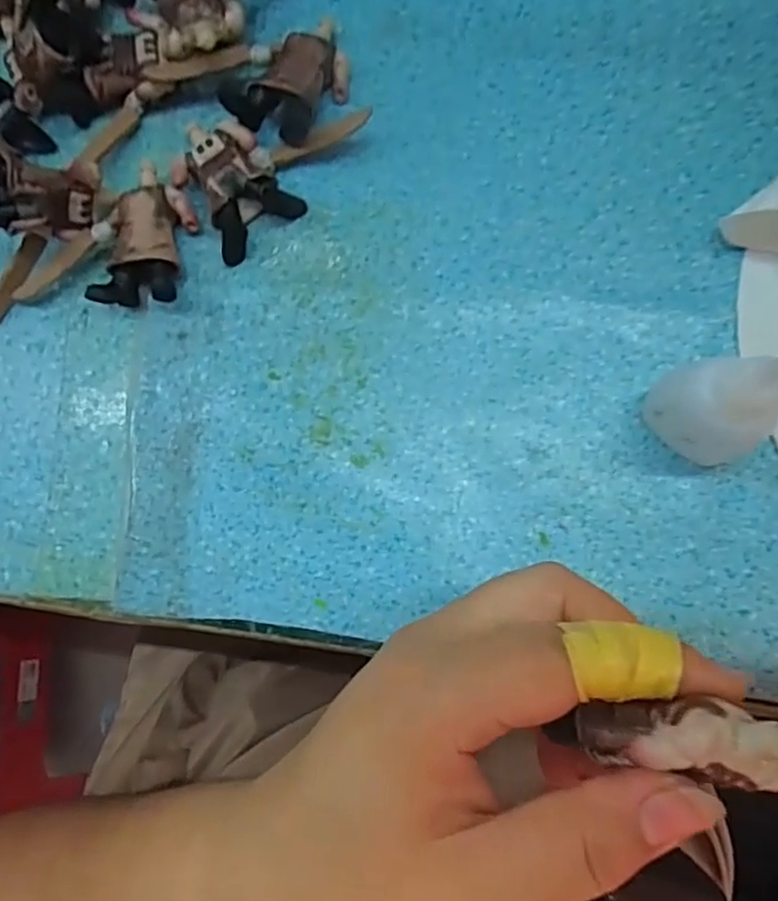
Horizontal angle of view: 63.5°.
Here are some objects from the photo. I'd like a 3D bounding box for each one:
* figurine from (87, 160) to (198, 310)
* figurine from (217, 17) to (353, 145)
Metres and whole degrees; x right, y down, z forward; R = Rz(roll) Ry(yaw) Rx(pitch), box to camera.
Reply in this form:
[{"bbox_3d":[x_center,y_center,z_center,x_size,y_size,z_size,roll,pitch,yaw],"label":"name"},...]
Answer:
[{"bbox_3d":[-0.098,-0.087,0.255,0.035,0.020,0.058,1,82,6],"label":"figurine"},{"bbox_3d":[-0.037,-0.153,0.258,0.035,0.022,0.057,32,86,9],"label":"figurine"}]

